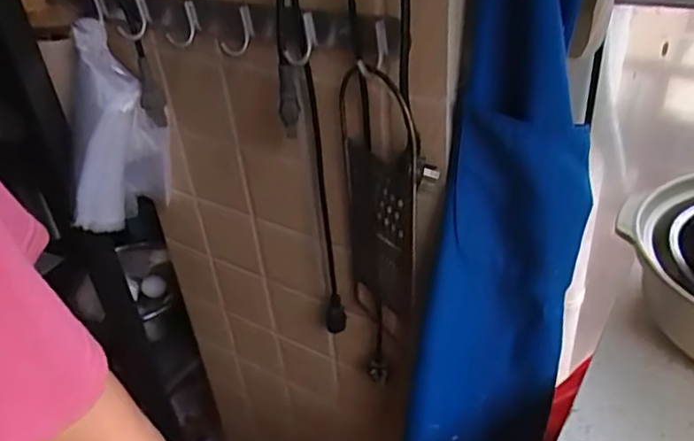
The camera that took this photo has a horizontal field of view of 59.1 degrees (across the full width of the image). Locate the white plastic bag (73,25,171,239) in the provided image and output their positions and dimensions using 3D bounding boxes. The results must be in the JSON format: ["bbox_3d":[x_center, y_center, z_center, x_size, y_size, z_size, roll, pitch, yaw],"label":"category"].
[{"bbox_3d":[-0.291,-0.106,0.738,0.123,0.233,0.063,-23,38,-23],"label":"white plastic bag"}]

